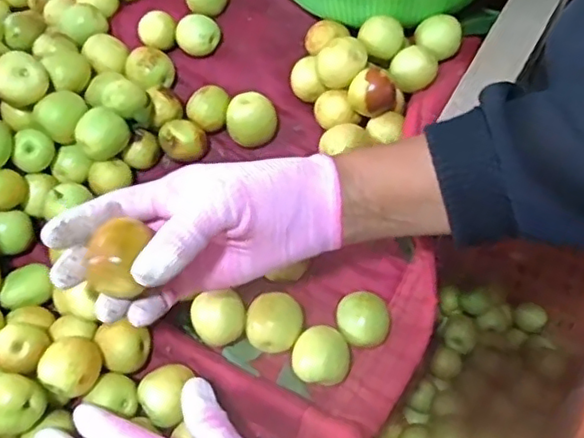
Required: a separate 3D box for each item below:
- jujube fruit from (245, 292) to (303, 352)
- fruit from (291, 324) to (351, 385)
[{"bbox_3d":[-0.012,0.076,0.437,0.040,0.030,0.039,-2,61,3],"label":"jujube fruit"},{"bbox_3d":[0.021,0.097,0.426,0.038,0.030,0.039,-2,61,3],"label":"fruit"}]

